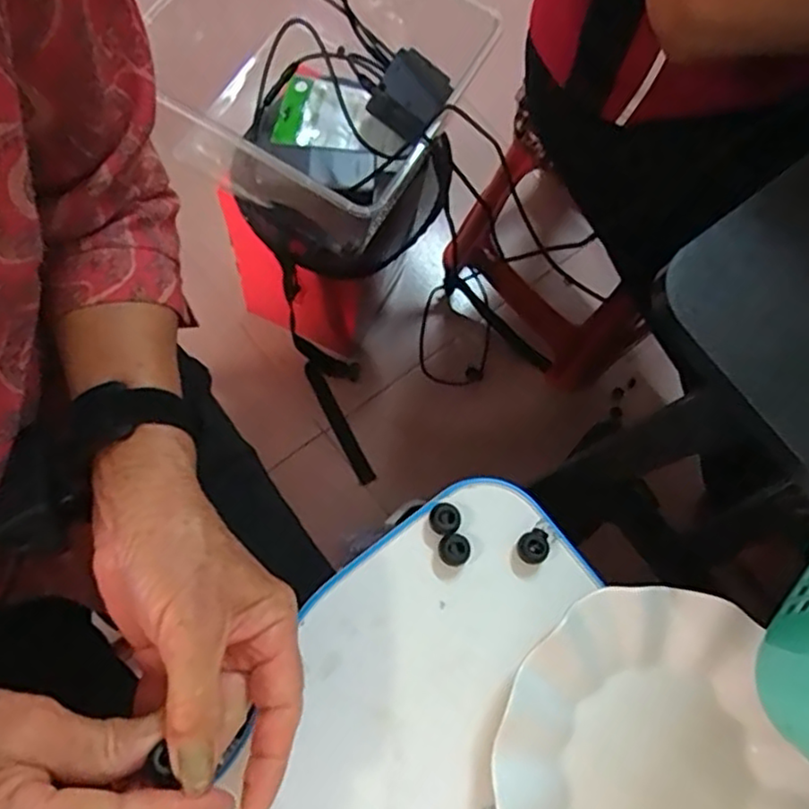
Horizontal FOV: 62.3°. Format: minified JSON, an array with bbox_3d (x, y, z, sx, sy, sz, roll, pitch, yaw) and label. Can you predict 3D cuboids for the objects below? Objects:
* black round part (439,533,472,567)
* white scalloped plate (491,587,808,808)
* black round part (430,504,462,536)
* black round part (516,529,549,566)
[{"bbox_3d":[0.028,0.081,0.374,0.017,0.012,0.017,2,73,-6],"label":"black round part"},{"bbox_3d":[0.130,0.194,0.341,0.163,0.033,0.181,-18,76,-11],"label":"white scalloped plate"},{"bbox_3d":[0.023,0.065,0.378,0.017,0.013,0.016,2,73,-6],"label":"black round part"},{"bbox_3d":[0.073,0.081,0.380,0.017,0.013,0.017,2,73,-6],"label":"black round part"}]

